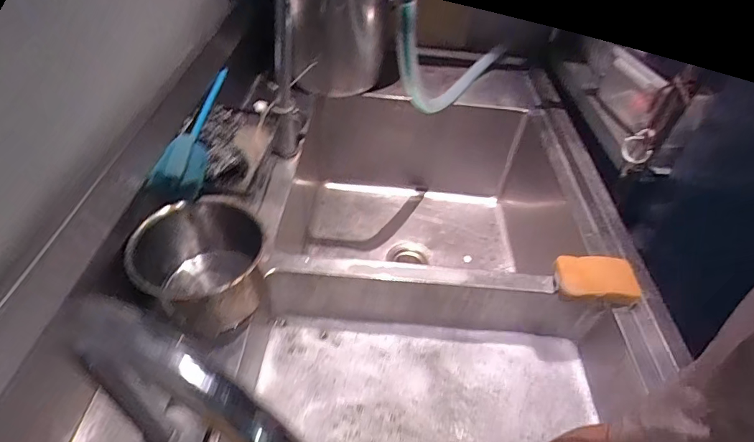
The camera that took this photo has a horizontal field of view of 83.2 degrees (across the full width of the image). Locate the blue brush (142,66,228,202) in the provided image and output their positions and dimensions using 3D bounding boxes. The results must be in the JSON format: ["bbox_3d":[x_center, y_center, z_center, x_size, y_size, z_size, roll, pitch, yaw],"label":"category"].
[{"bbox_3d":[-0.261,-0.140,0.627,0.055,0.044,0.295,2,44,-6],"label":"blue brush"}]

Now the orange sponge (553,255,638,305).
[{"bbox_3d":[0.317,0.083,0.618,0.109,0.027,0.069,4,44,-4],"label":"orange sponge"}]

